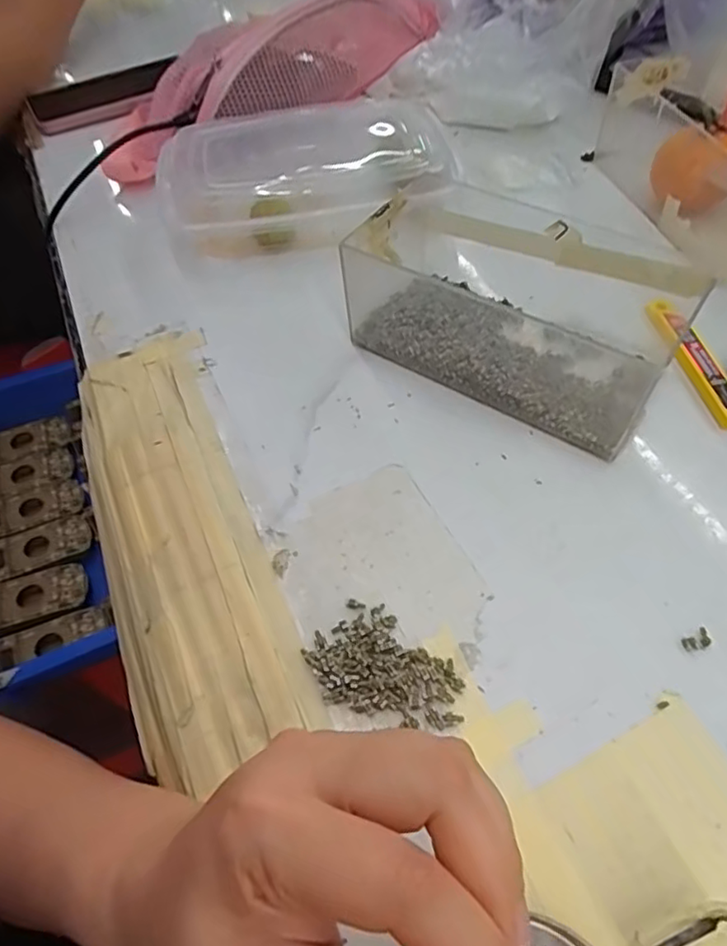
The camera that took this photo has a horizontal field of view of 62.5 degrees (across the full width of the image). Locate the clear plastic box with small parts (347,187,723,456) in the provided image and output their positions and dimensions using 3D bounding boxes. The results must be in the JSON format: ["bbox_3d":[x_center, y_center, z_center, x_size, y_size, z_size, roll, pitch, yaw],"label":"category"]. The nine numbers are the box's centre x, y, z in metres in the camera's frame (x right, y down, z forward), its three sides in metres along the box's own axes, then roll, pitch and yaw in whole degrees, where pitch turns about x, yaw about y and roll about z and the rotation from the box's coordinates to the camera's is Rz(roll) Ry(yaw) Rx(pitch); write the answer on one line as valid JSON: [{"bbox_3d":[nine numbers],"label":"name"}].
[{"bbox_3d":[0.085,-0.098,0.349,0.182,0.064,0.103,28,61,21],"label":"clear plastic box with small parts"}]

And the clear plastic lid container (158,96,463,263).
[{"bbox_3d":[-0.042,-0.220,0.452,0.206,0.049,0.138,-10,55,-3],"label":"clear plastic lid container"}]

